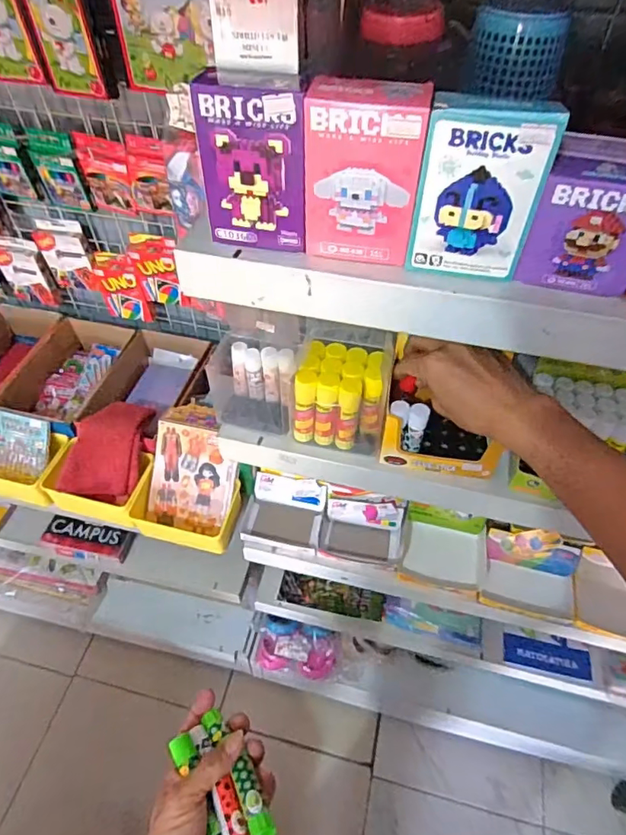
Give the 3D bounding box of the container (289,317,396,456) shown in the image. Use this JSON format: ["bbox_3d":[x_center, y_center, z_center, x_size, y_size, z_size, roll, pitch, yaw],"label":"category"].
[{"bbox_3d":[0.034,-0.035,0.569,0.102,0.119,0.089,11,52,7],"label":"container"}]

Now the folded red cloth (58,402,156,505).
[{"bbox_3d":[-0.337,0.052,0.827,0.113,0.019,0.157,12,84,3],"label":"folded red cloth"}]

